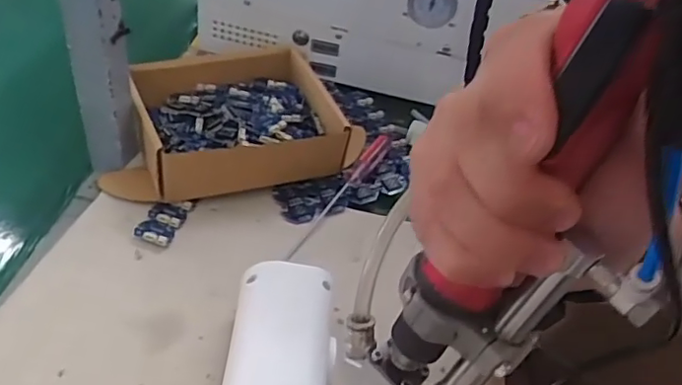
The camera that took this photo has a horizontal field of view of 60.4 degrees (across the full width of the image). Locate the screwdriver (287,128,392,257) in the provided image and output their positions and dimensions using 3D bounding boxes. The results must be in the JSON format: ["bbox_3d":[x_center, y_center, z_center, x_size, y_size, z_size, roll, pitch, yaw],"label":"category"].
[{"bbox_3d":[0.005,-0.006,0.516,0.015,0.018,0.174,28,46,16],"label":"screwdriver"}]

